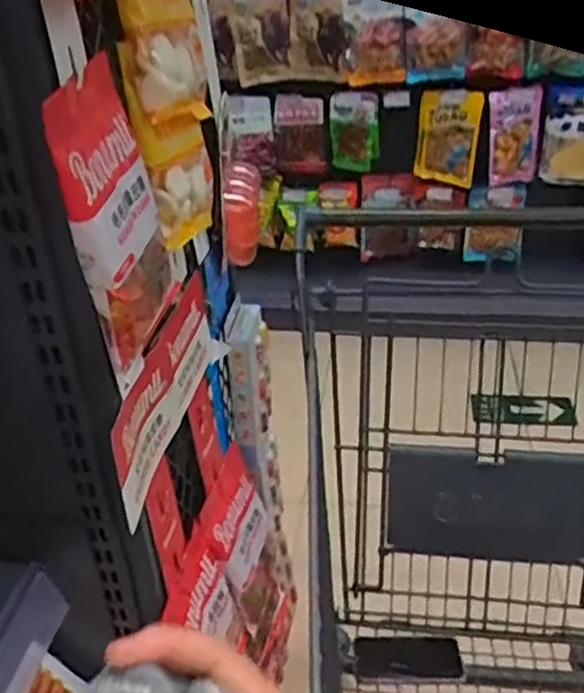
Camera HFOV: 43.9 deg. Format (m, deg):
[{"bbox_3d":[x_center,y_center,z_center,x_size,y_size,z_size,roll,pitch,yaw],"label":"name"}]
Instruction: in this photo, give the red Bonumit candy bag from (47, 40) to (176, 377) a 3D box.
[{"bbox_3d":[-0.115,-0.092,0.492,0.040,0.174,0.129,-5,31,-2],"label":"red Bonumit candy bag"}]

